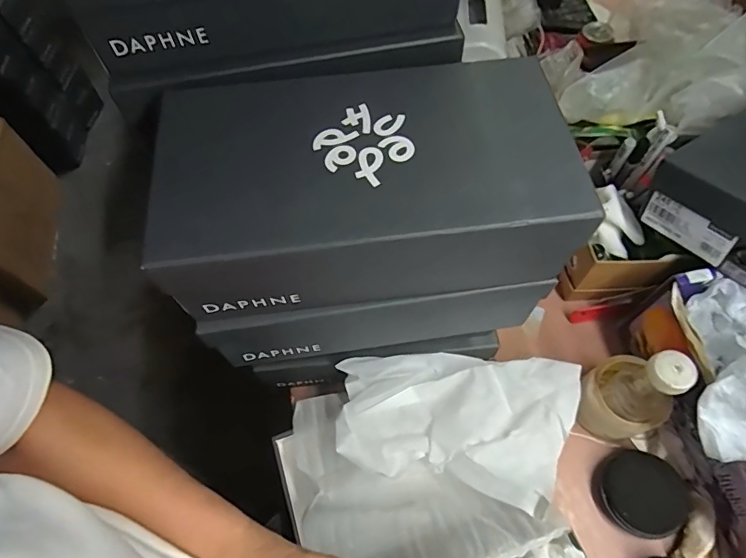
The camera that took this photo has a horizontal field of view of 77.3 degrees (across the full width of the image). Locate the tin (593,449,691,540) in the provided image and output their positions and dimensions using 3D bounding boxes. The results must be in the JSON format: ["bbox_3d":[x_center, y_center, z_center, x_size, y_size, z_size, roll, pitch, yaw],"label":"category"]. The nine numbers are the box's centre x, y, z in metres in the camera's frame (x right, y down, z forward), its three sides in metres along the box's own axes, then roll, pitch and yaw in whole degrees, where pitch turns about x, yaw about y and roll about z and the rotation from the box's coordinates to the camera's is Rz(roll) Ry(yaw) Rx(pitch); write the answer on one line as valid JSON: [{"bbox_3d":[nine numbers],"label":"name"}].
[{"bbox_3d":[0.317,0.252,0.550,0.094,0.025,0.091,-1,62,2],"label":"tin"}]

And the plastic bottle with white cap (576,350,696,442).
[{"bbox_3d":[0.293,0.129,0.531,0.074,0.176,0.089,-19,63,-8],"label":"plastic bottle with white cap"}]

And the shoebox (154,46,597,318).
[{"bbox_3d":[0.003,-0.075,0.363,0.307,0.099,0.166,-6,62,-1],"label":"shoebox"}]

